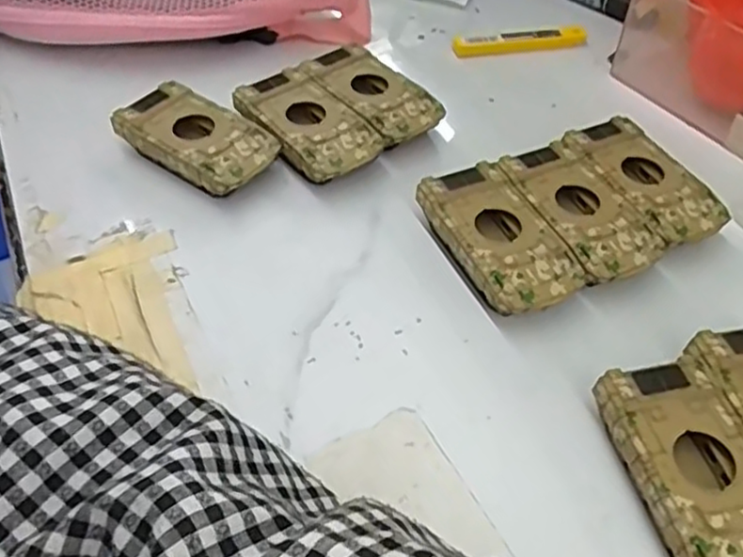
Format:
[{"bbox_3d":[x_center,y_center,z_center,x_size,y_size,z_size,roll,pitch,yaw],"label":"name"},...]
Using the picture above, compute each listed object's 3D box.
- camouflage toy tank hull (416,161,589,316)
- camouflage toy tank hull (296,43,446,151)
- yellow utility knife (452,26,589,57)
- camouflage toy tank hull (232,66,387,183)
[{"bbox_3d":[0.066,-0.018,0.359,0.052,0.024,0.094,-19,54,-17],"label":"camouflage toy tank hull"},{"bbox_3d":[0.000,-0.115,0.437,0.052,0.024,0.090,-31,58,-24],"label":"camouflage toy tank hull"},{"bbox_3d":[0.113,-0.178,0.509,0.107,0.012,0.013,-8,51,-8],"label":"yellow utility knife"},{"bbox_3d":[-0.039,-0.090,0.415,0.054,0.025,0.092,-31,58,-24],"label":"camouflage toy tank hull"}]

